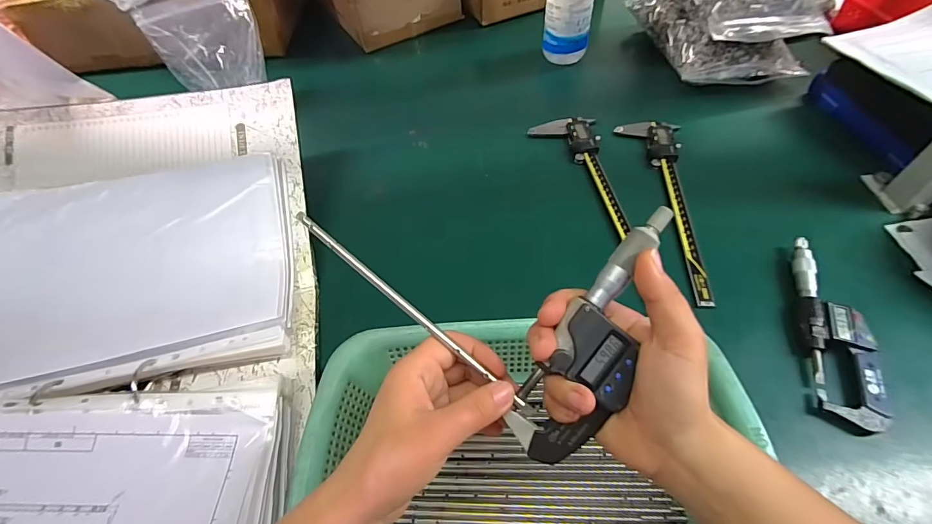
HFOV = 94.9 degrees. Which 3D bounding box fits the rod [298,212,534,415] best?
[{"bbox_3d":[-0.038,0.028,0.269,0.194,0.005,0.006,38,64,13],"label":"rod"}]

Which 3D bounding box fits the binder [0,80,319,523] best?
[{"bbox_3d":[-0.327,0.066,0.386,0.355,0.077,0.601,-10,54,-3],"label":"binder"}]

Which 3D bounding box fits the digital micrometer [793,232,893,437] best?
[{"bbox_3d":[0.330,0.056,0.383,0.051,0.018,0.178,9,55,10],"label":"digital micrometer"}]

